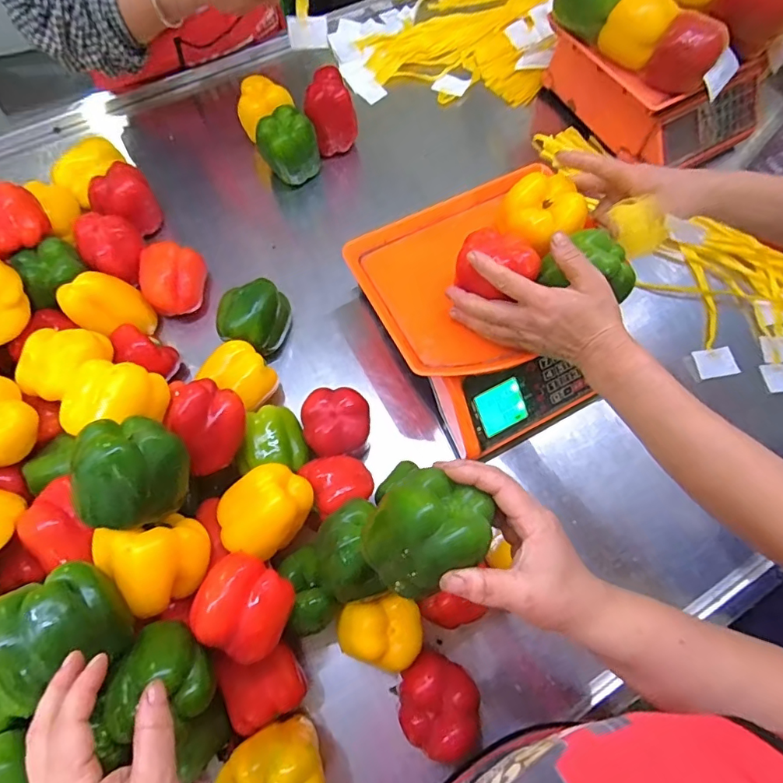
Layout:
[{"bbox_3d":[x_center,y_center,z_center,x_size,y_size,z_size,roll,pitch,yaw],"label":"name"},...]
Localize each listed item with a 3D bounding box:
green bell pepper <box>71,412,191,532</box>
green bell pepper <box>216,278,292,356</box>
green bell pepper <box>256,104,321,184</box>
[{"bbox_3d":[-0.228,0.071,0.436,0.084,0.090,0.099,-3,69,-3],"label":"green bell pepper"},{"bbox_3d":[-0.175,-0.090,0.625,0.075,0.086,0.088,15,69,4],"label":"green bell pepper"},{"bbox_3d":[-0.153,-0.363,0.715,0.073,0.080,0.072,-38,74,-15],"label":"green bell pepper"}]

